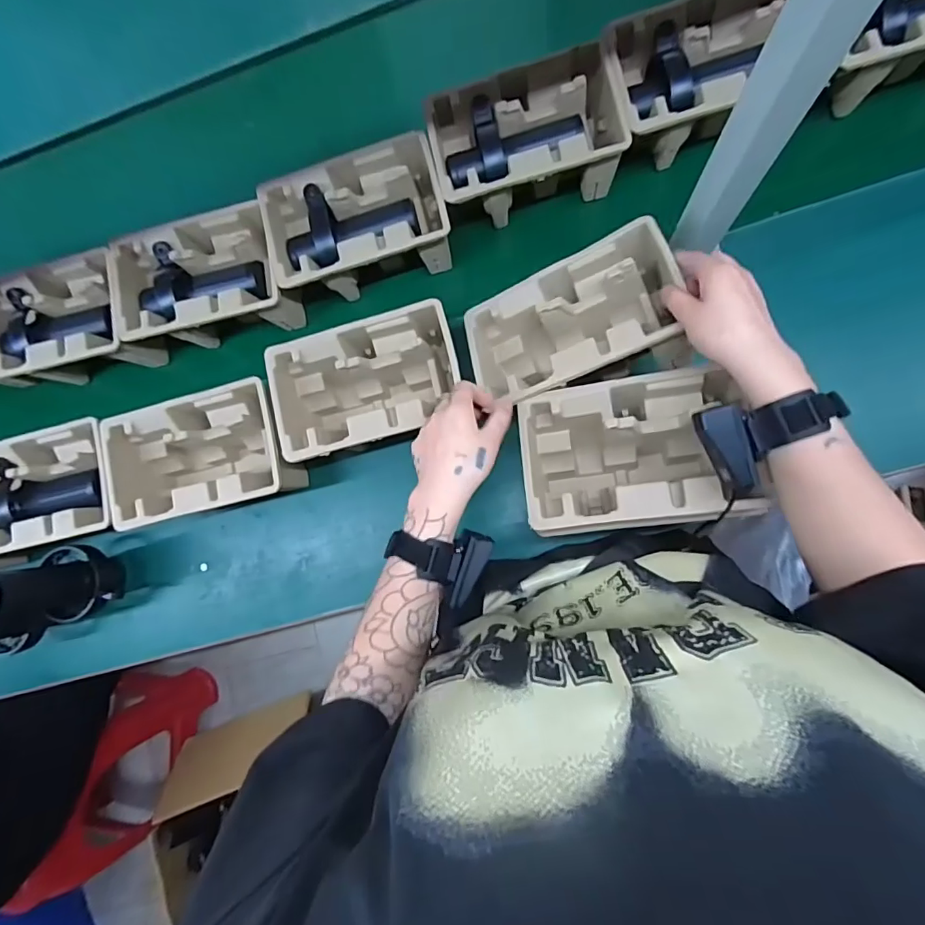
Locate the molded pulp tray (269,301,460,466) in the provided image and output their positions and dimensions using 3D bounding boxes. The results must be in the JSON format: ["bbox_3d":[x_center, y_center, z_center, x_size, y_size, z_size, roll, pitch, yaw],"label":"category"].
[{"bbox_3d":[-0.110,-0.093,0.628,0.221,0.106,0.142,-17,82,6],"label":"molded pulp tray"}]

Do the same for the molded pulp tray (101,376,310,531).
[{"bbox_3d":[-0.328,-0.004,0.650,0.224,0.108,0.140,-13,83,7],"label":"molded pulp tray"}]

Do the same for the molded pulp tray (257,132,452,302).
[{"bbox_3d":[-0.130,-0.310,0.652,0.228,0.092,0.147,-15,83,6],"label":"molded pulp tray"}]

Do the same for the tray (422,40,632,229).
[{"bbox_3d":[0.077,-0.400,0.625,0.217,0.094,0.138,-15,83,6],"label":"tray"}]

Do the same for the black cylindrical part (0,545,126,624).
[{"bbox_3d":[-0.530,0.160,0.634,0.117,0.169,0.096,-13,83,7],"label":"black cylindrical part"}]

